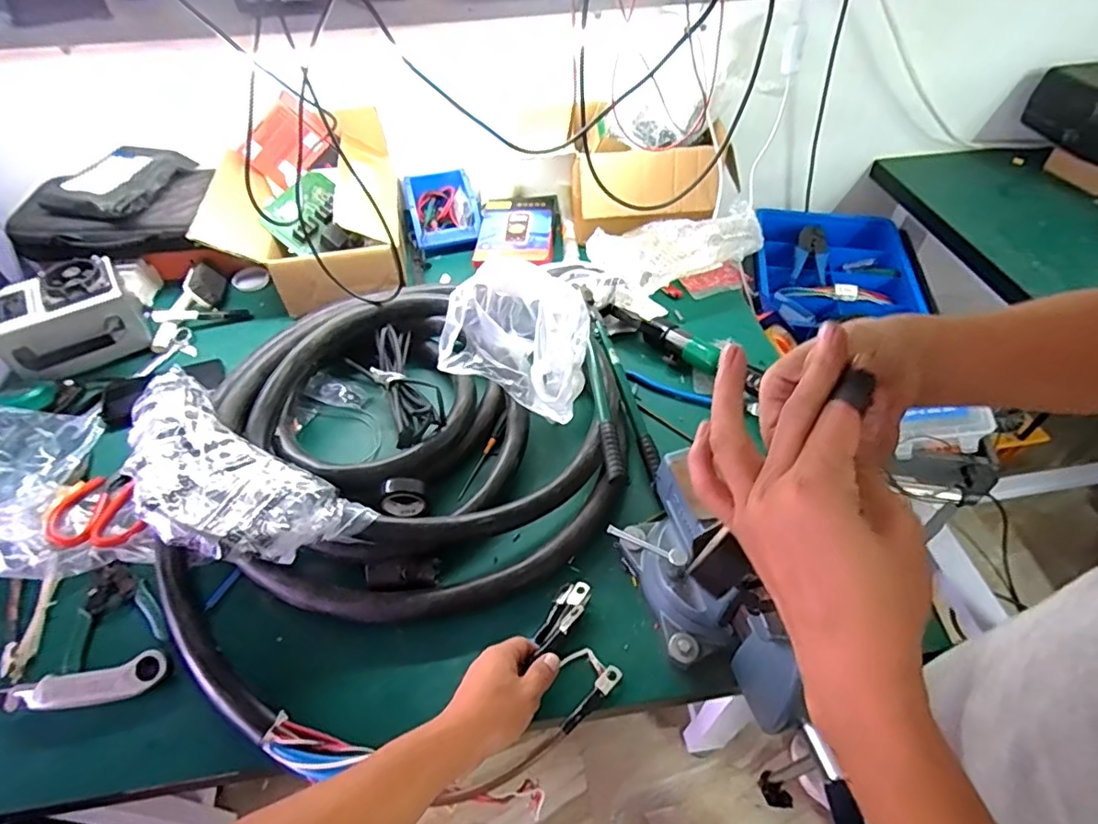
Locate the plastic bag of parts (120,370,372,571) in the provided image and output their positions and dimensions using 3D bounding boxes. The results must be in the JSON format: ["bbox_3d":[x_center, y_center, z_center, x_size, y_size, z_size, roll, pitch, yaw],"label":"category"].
[{"bbox_3d":[-0.375,0.066,0.640,0.333,0.090,0.149,26,55,22],"label":"plastic bag of parts"}]

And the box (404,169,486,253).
[{"bbox_3d":[-0.206,-0.394,1.123,0.136,0.064,0.197,-10,50,-7],"label":"box"}]

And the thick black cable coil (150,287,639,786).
[{"bbox_3d":[-0.205,0.040,0.747,0.598,0.087,0.517,-37,58,-26],"label":"thick black cable coil"}]

